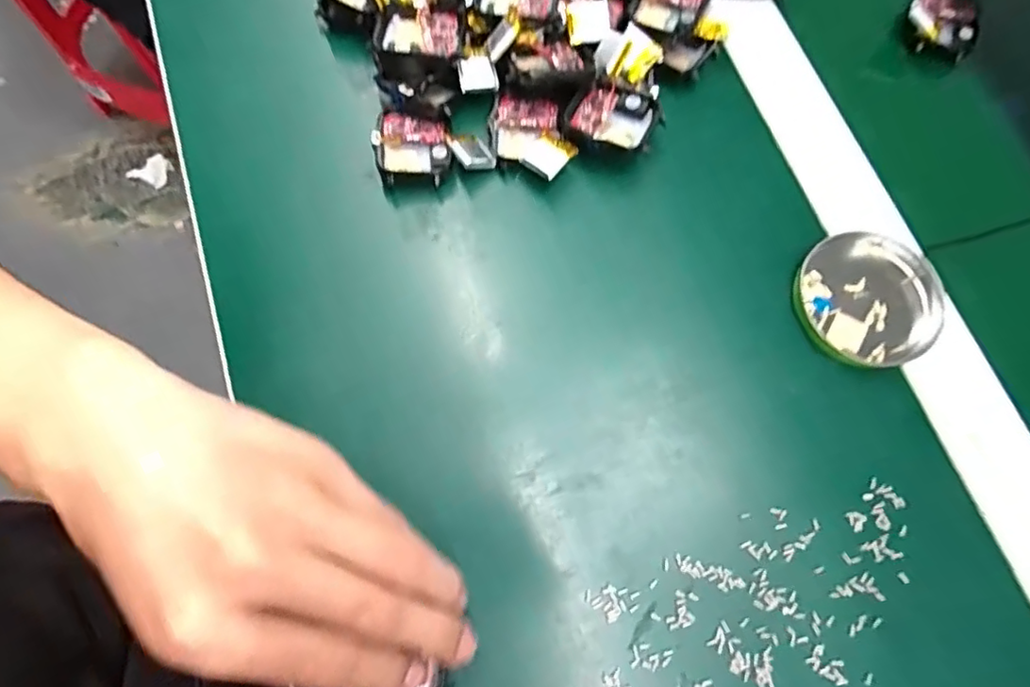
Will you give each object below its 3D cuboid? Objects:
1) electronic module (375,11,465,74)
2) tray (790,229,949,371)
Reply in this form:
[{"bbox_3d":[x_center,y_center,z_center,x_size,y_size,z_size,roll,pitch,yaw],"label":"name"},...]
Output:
[{"bbox_3d":[-0.048,-0.150,0.289,0.042,0.021,0.032,1,74,1],"label":"electronic module"},{"bbox_3d":[0.170,-0.022,0.273,0.068,0.007,0.064,0,74,1],"label":"tray"}]

